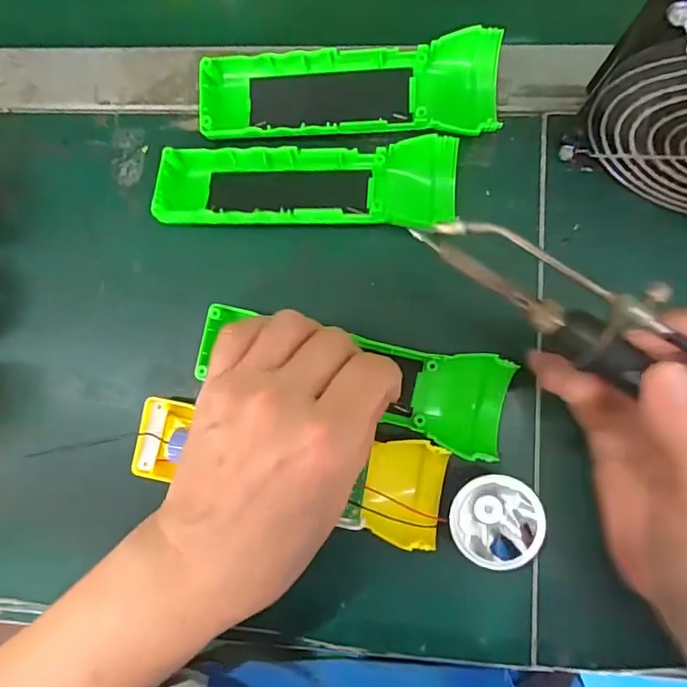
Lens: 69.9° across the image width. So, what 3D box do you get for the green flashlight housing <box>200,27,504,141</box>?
[{"bbox_3d":[0.002,-0.136,0.269,0.159,0.028,0.048,2,84,4],"label":"green flashlight housing"}]

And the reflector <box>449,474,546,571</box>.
[{"bbox_3d":[0.077,0.090,0.249,0.042,0.028,0.036,-29,83,0],"label":"reflector"}]

